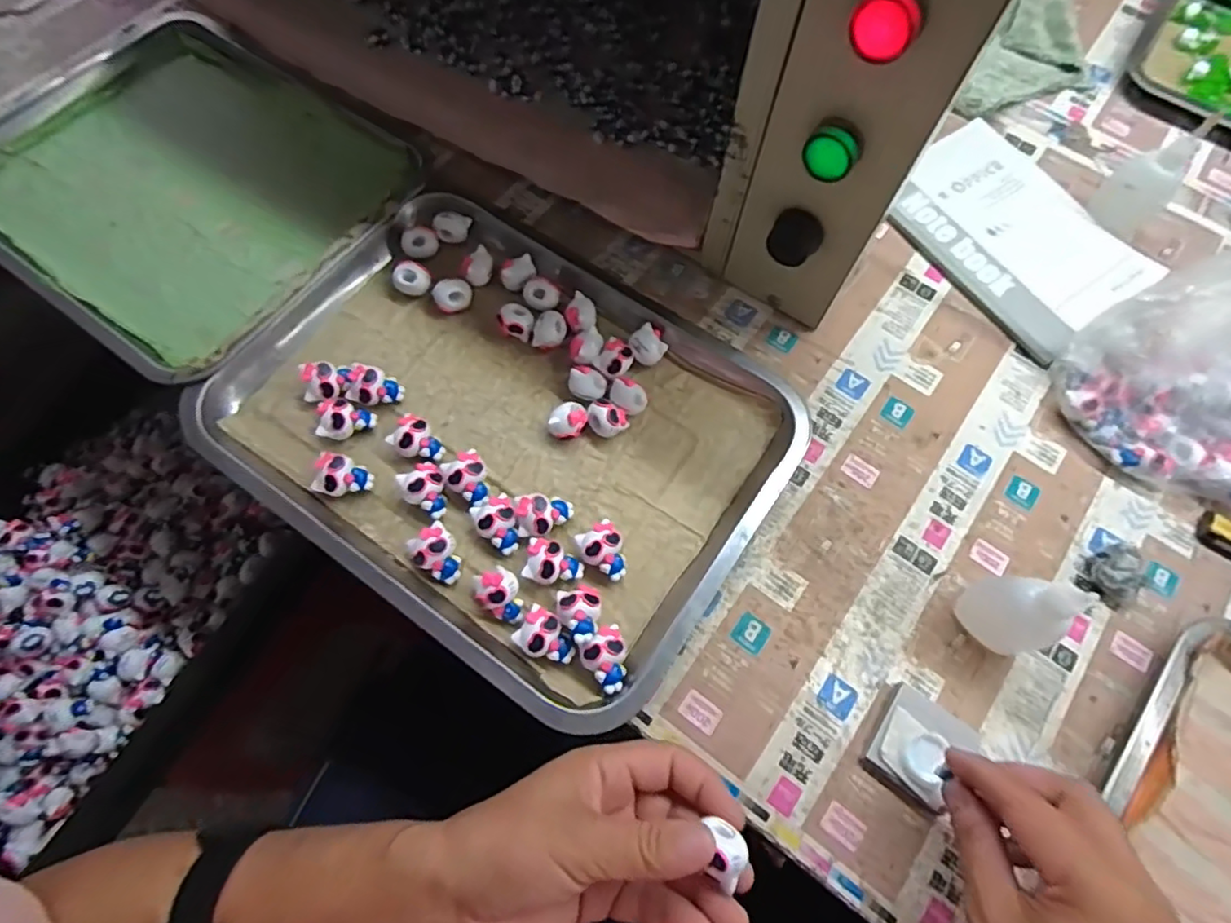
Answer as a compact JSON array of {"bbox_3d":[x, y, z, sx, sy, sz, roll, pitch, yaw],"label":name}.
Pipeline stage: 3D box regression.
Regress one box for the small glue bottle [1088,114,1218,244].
[{"bbox_3d":[0.407,-0.215,0.469,0.027,0.085,0.047,-39,75,-15],"label":"small glue bottle"}]

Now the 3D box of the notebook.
[{"bbox_3d":[0.315,-0.183,0.497,0.140,0.011,0.188,-34,74,-14],"label":"notebook"}]

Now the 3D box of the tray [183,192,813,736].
[{"bbox_3d":[-0.072,-0.028,0.413,0.340,0.028,0.269,33,71,10],"label":"tray"}]

